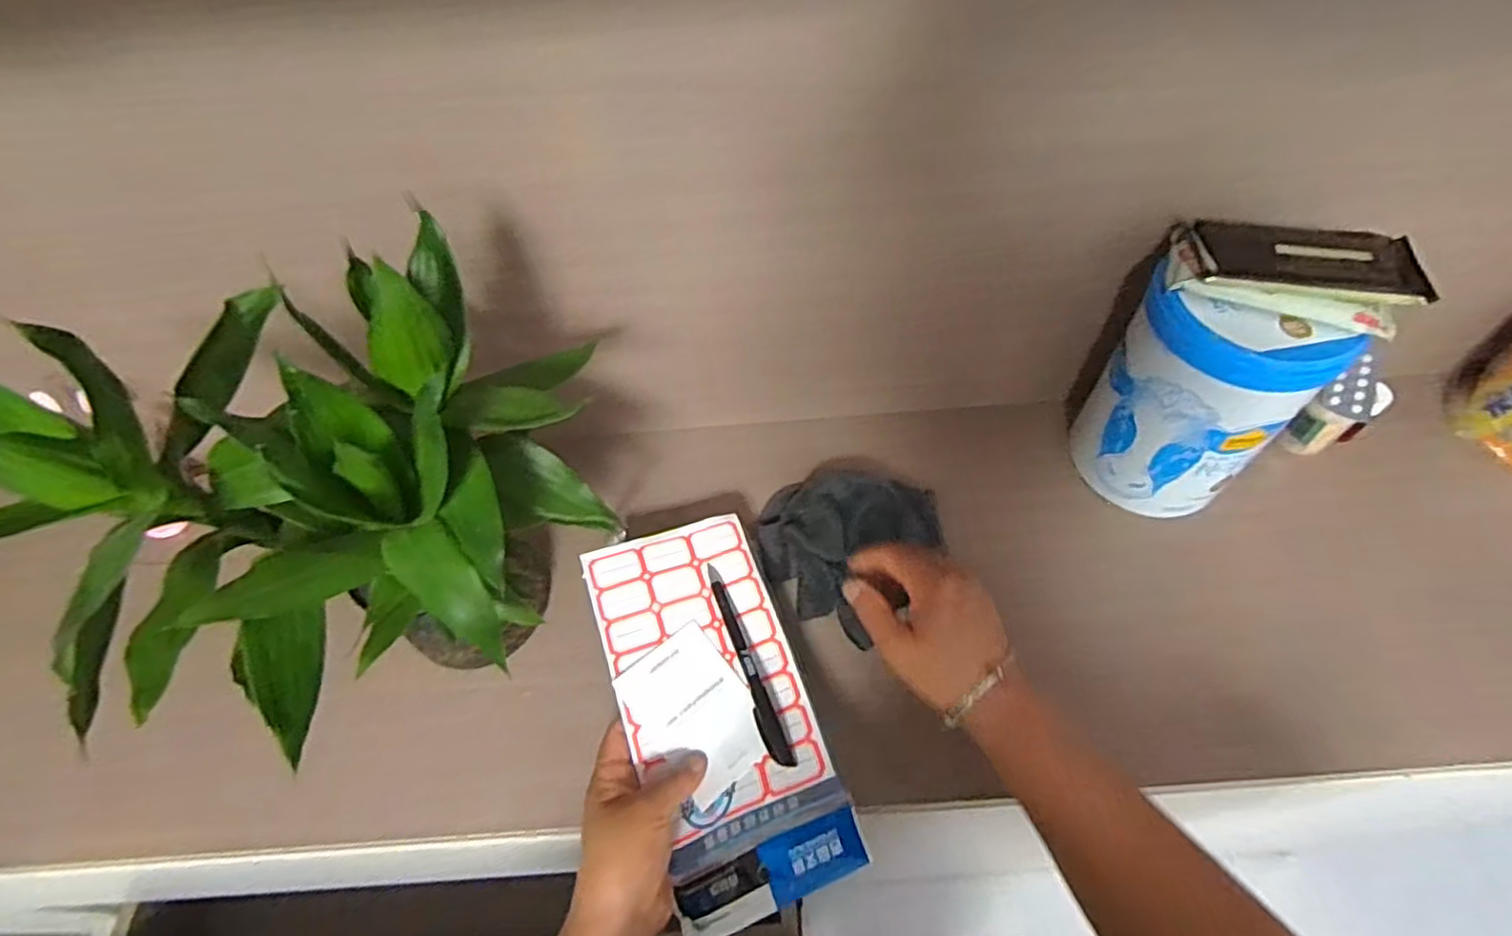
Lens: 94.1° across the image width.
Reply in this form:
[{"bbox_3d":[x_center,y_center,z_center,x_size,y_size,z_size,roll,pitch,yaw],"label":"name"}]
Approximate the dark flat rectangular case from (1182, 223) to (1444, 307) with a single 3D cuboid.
[{"bbox_3d":[0.341,-0.127,0.431,0.128,0.021,0.049,6,59,7],"label":"dark flat rectangular case"}]

